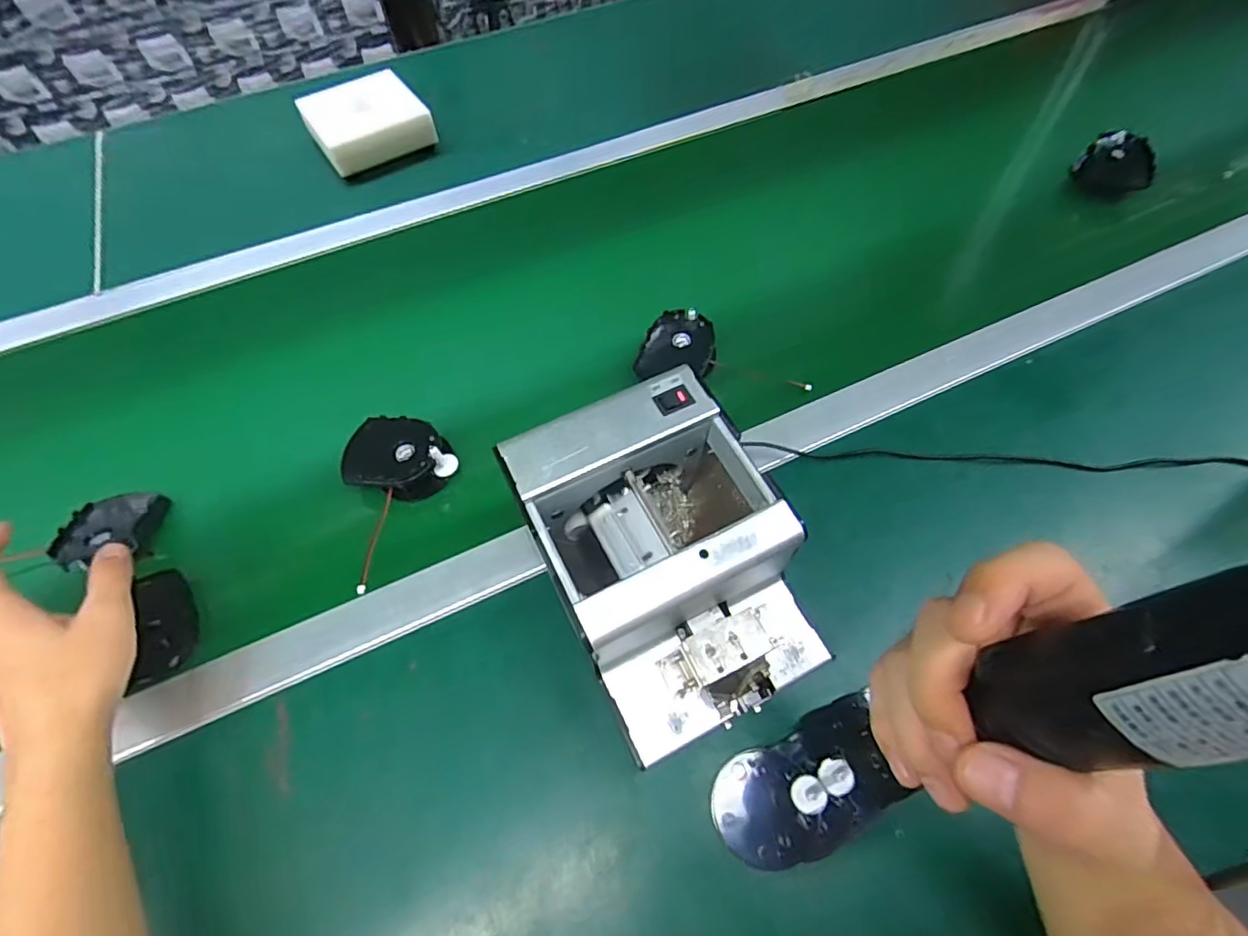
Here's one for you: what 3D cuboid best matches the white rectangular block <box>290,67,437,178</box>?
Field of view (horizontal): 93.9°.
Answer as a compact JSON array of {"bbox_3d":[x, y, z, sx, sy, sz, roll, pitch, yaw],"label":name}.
[{"bbox_3d":[-0.324,-0.436,0.726,0.131,0.033,0.157,-28,62,-14],"label":"white rectangular block"}]

